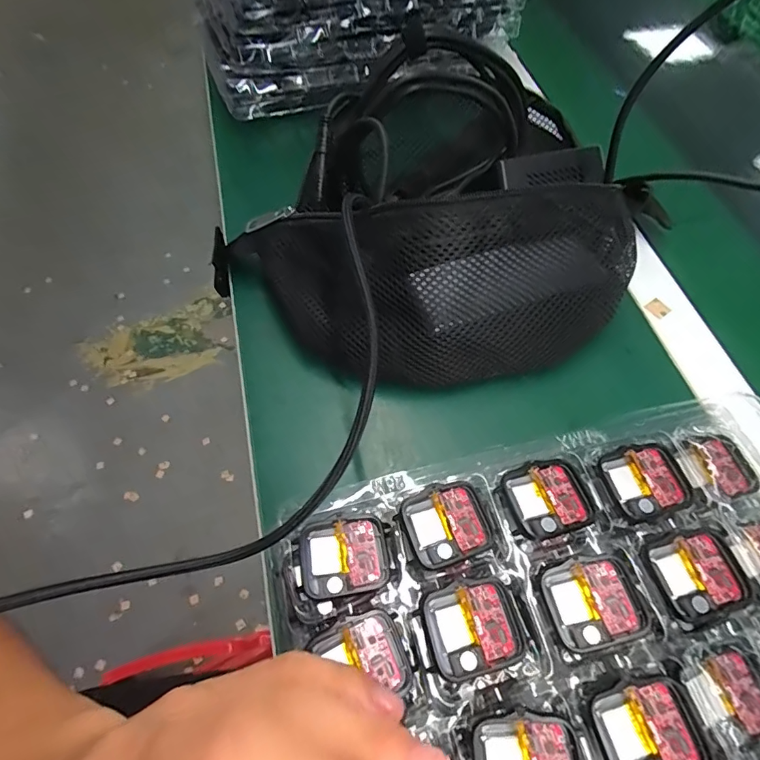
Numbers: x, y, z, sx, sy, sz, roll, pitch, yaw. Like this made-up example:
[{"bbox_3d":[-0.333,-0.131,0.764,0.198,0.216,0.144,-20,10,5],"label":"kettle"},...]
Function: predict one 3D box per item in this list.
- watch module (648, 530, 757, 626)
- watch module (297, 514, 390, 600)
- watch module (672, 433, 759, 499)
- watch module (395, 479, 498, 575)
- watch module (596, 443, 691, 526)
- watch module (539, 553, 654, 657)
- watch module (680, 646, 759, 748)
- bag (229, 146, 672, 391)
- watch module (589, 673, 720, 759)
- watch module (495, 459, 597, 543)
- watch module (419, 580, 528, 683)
[{"bbox_3d":[0.156,0.095,0.221,0.039,0.005,0.036,-15,63,-10],"label":"watch module"},{"bbox_3d":[-0.018,0.090,0.228,0.044,0.006,0.036,-11,62,-8],"label":"watch module"},{"bbox_3d":[0.190,0.050,0.255,0.036,0.009,0.035,-17,63,-11],"label":"watch module"},{"bbox_3d":[0.033,0.074,0.232,0.044,0.005,0.038,-19,64,-12],"label":"watch module"},{"bbox_3d":[0.143,0.055,0.245,0.041,0.004,0.038,-14,63,-9],"label":"watch module"},{"bbox_3d":[0.102,0.105,0.215,0.042,0.009,0.037,-14,63,-9],"label":"watch module"},{"bbox_3d":[0.159,0.144,0.205,0.036,0.007,0.032,-15,63,-10],"label":"watch module"},{"bbox_3d":[0.044,-0.079,0.301,0.265,0.107,0.144,-10,62,-7],"label":"bag"},{"bbox_3d":[0.114,0.150,0.192,0.042,0.008,0.037,-15,63,-10],"label":"watch module"},{"bbox_3d":[0.086,0.062,0.237,0.045,0.005,0.039,-13,63,-9],"label":"watch module"},{"bbox_3d":[0.044,0.114,0.208,0.043,0.006,0.037,-14,63,-9],"label":"watch module"}]

